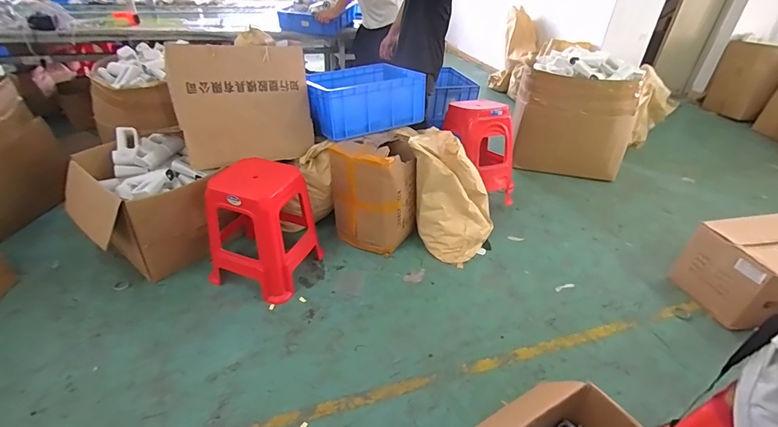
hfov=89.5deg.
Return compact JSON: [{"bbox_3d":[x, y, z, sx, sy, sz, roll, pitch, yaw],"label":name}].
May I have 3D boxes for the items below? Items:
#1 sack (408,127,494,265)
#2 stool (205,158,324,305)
[{"bbox_3d":[0.295,-0.082,1.887,0.369,0.548,0.300,25,40,29],"label":"sack"},{"bbox_3d":[-0.542,0.069,1.696,0.358,0.501,0.338,14,37,17],"label":"stool"}]

